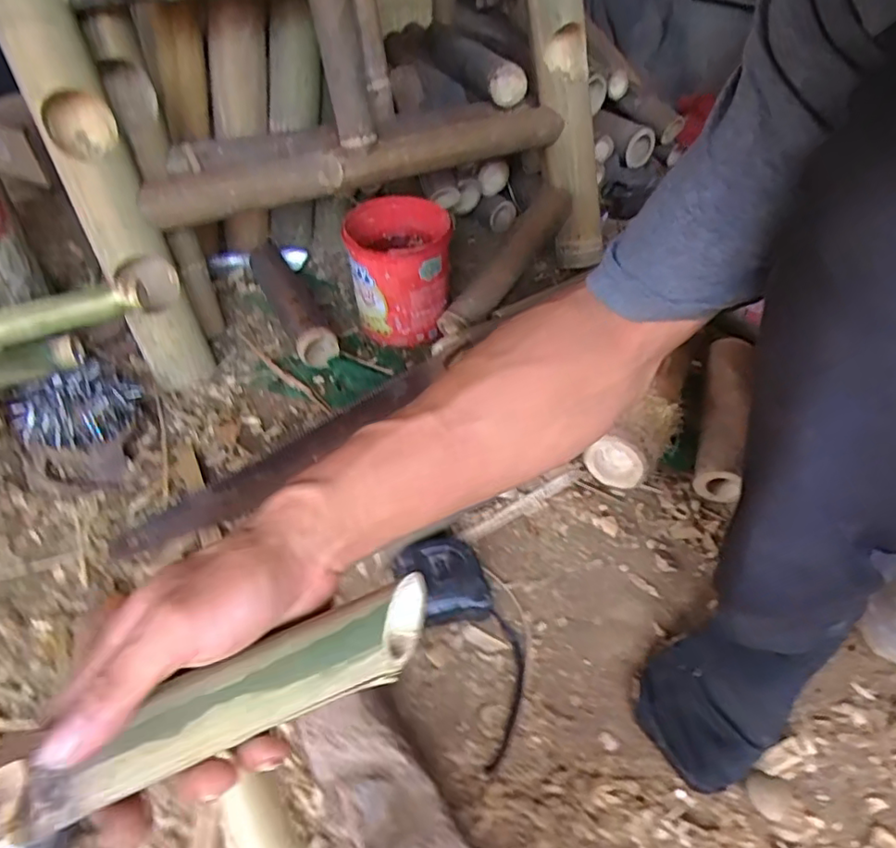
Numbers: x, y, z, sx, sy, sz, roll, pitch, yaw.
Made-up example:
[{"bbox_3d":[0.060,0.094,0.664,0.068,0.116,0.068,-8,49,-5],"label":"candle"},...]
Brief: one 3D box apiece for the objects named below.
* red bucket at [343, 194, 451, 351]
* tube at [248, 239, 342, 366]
[{"bbox_3d":[-0.068,-0.216,0.840,0.130,0.151,0.149,-2,45,-1],"label":"red bucket"},{"bbox_3d":[-0.232,-0.186,0.865,0.053,0.058,0.293,-21,48,-19],"label":"tube"}]

